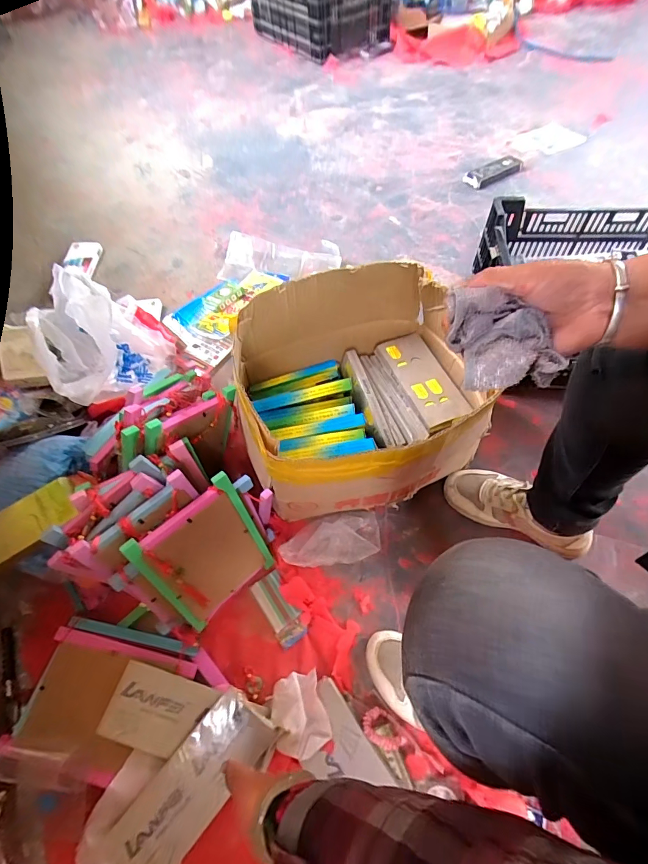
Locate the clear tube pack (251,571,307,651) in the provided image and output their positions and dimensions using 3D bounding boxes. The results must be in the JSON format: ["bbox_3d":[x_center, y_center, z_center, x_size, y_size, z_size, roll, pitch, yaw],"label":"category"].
[{"bbox_3d":[-0.070,0.278,0.633,0.047,0.012,0.108,-31,62,-15],"label":"clear tube pack"}]

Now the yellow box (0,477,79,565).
[{"bbox_3d":[-0.451,0.147,0.573,0.188,0.023,0.074,-36,64,-17],"label":"yellow box"}]

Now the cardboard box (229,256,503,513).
[{"bbox_3d":[0.054,-0.073,0.656,0.346,0.216,0.341,-12,59,-5],"label":"cardboard box"}]

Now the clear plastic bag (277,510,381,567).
[{"bbox_3d":[0.015,0.179,0.662,0.159,0.038,0.072,-10,59,-3],"label":"clear plastic bag"}]

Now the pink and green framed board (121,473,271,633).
[{"bbox_3d":[-0.164,0.178,0.573,0.152,0.206,0.015,-40,44,-26],"label":"pink and green framed board"}]

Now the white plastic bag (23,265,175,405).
[{"bbox_3d":[-0.402,-0.170,0.762,0.163,0.283,0.222,-15,59,-6],"label":"white plastic bag"}]

